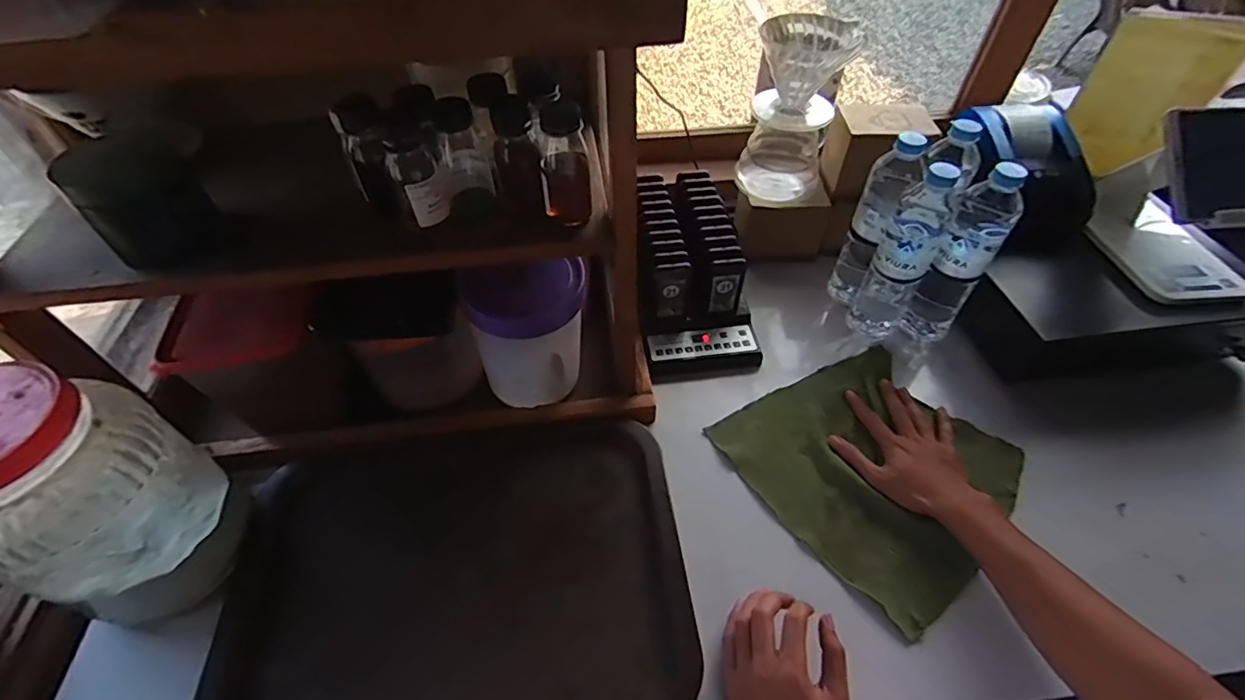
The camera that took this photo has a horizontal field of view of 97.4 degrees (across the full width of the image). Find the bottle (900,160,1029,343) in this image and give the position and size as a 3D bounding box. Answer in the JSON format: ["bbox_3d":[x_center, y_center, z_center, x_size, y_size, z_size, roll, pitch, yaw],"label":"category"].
[{"bbox_3d":[0.412,-0.109,0.664,0.074,0.239,0.056,31,57,24],"label":"bottle"}]

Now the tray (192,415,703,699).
[{"bbox_3d":[-0.151,0.207,0.507,0.413,0.024,0.288,-6,53,-9],"label":"tray"}]

